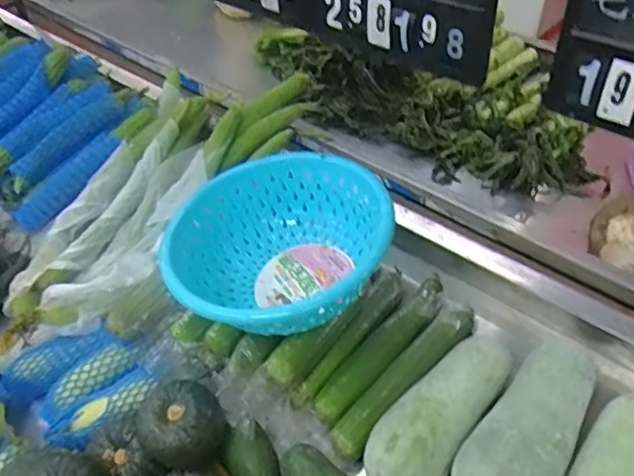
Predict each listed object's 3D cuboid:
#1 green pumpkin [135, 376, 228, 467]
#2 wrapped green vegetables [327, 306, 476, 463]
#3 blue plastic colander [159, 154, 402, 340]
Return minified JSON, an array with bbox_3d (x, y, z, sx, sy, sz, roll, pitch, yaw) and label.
[{"bbox_3d":[-0.166,0.233,0.730,0.099,0.062,0.095,-28,50,-23],"label":"green pumpkin"},{"bbox_3d":[0.126,0.187,0.815,0.282,0.042,0.052,-35,53,-28],"label":"wrapped green vegetables"},{"bbox_3d":[-0.046,0.009,0.844,0.279,0.146,0.310,-35,53,-28],"label":"blue plastic colander"}]

